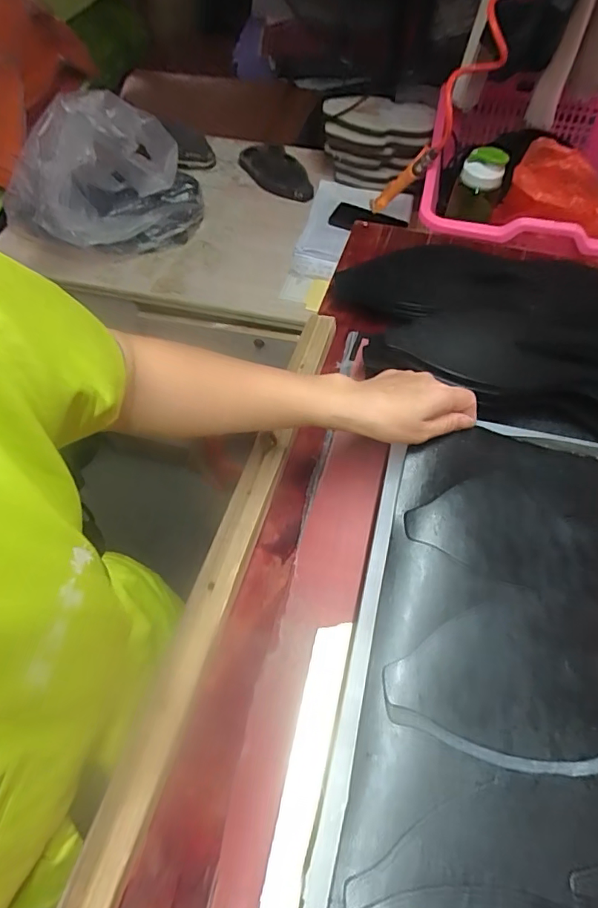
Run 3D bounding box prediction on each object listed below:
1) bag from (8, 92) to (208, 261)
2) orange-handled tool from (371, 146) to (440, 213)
[{"bbox_3d":[-0.348,-0.516,0.955,0.294,0.252,0.200,-38,65,-21],"label":"bag"},{"bbox_3d":[0.185,-0.497,0.923,0.040,0.257,0.035,-29,101,-14],"label":"orange-handled tool"}]

